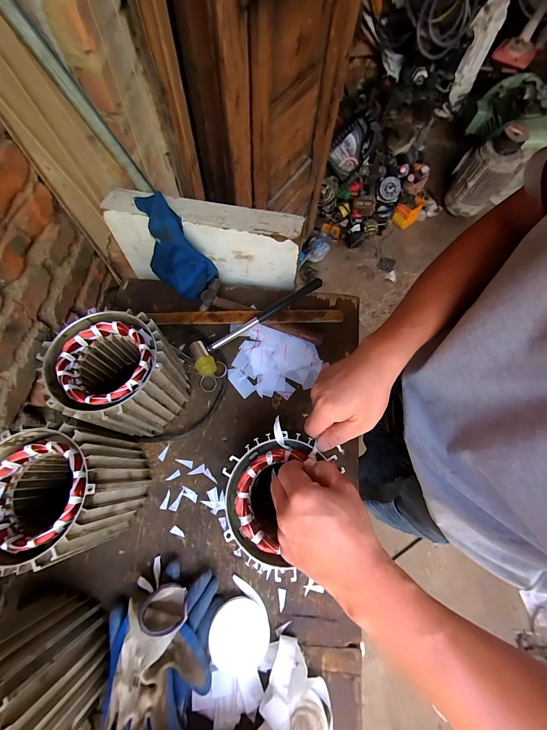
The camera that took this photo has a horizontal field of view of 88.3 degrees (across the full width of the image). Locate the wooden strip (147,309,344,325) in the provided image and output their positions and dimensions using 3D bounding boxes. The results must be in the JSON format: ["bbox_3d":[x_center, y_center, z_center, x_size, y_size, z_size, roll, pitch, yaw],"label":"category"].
[{"bbox_3d":[-0.047,-0.092,0.525,0.345,0.013,0.031,-1,69,-2],"label":"wooden strip"}]

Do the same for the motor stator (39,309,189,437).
[{"bbox_3d":[-0.210,0.020,0.411,0.133,0.152,0.135,-5,69,-4],"label":"motor stator"}]

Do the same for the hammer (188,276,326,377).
[{"bbox_3d":[-0.033,-0.083,0.513,0.274,0.043,0.066,-36,74,-15],"label":"hammer"}]

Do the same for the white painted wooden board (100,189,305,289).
[{"bbox_3d":[-0.122,-0.234,0.549,0.340,0.159,0.064,5,69,0],"label":"white painted wooden board"}]

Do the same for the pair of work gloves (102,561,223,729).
[{"bbox_3d":[-0.145,0.363,0.345,0.133,0.052,0.192,5,69,0],"label":"pair of work gloves"}]

